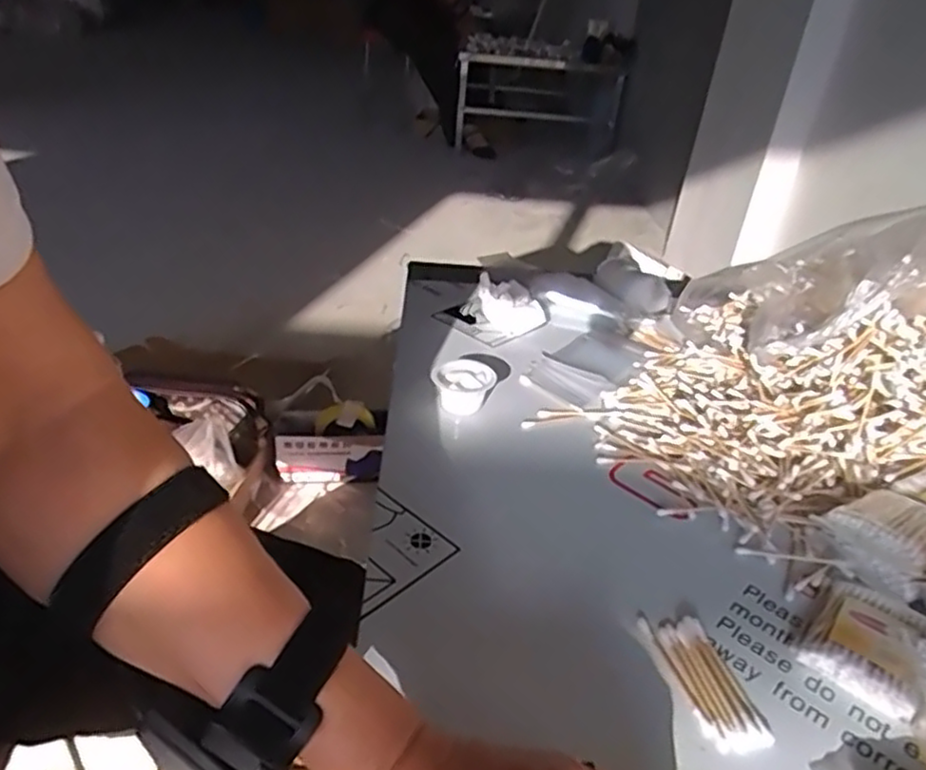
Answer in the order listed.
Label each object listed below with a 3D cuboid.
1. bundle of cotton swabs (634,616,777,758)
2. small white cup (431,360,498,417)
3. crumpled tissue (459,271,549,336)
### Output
[{"bbox_3d":[0.133,0.161,0.377,0.032,0.010,0.083,-4,33,-16],"label":"bundle of cotton swabs"},{"bbox_3d":[0.001,0.001,0.605,0.051,0.033,0.052,1,31,-8],"label":"small white cup"},{"bbox_3d":[0.045,-0.088,0.743,0.076,0.043,0.071,0,32,-11],"label":"crumpled tissue"}]

